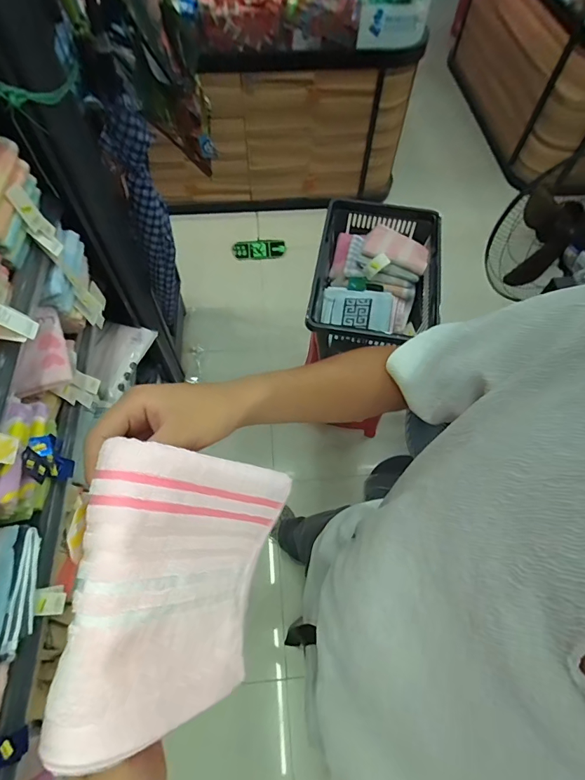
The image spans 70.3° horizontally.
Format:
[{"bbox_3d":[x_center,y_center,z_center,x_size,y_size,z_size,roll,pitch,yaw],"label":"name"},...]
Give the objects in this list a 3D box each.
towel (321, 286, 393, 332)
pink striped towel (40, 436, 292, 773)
[{"bbox_3d":[0.185,-0.233,1.203,0.201,0.062,0.126,15,62,8],"label":"towel"},{"bbox_3d":[-0.071,0.133,0.295,0.029,0.157,0.168,-2,72,33],"label":"pink striped towel"}]

